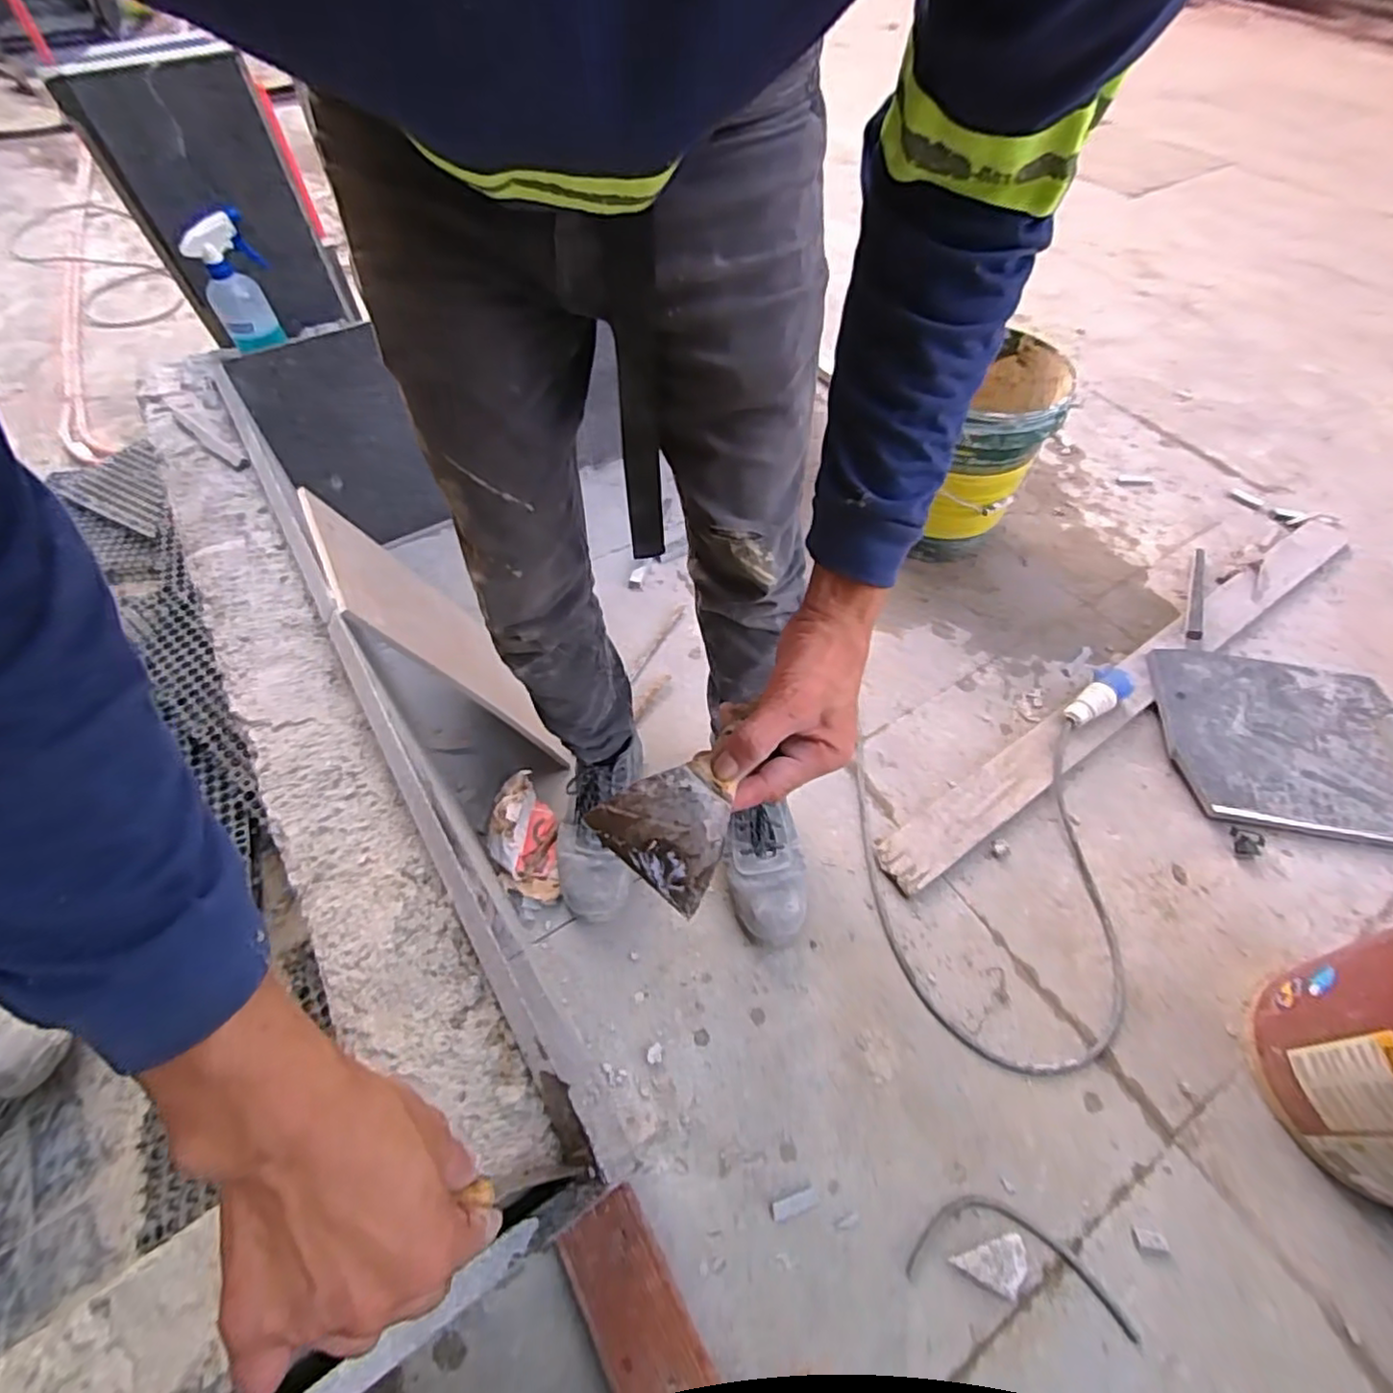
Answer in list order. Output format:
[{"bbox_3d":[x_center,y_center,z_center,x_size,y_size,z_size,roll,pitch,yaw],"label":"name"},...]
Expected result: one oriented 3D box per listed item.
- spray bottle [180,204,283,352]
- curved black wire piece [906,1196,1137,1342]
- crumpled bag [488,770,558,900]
[{"bbox_3d":[-0.664,-0.592,0.951,0.092,0.190,0.075,-28,60,-17],"label":"spray bottle"},{"bbox_3d":[0.338,0.593,0.696,0.221,0.009,0.083,10,56,7],"label":"curved black wire piece"},{"bbox_3d":[-0.244,0.192,0.918,0.085,0.072,0.175,-8,56,-5],"label":"crumpled bag"}]

